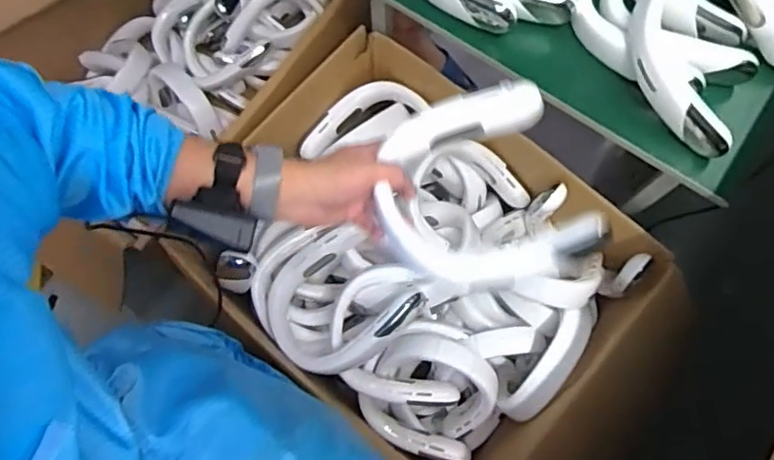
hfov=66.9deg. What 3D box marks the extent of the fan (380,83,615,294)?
[{"bbox_3d":[0.090,-0.040,0.570,0.202,0.047,0.202,0,64,-1],"label":"fan"}]

